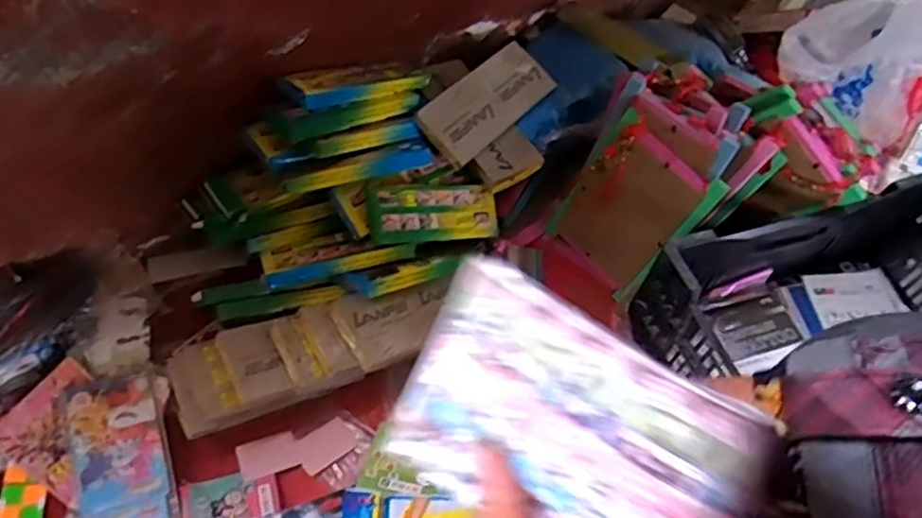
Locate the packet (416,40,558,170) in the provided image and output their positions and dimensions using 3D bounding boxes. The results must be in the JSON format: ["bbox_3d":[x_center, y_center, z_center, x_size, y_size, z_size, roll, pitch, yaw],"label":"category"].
[{"bbox_3d":[0.037,-0.212,0.879,0.089,0.011,0.209,48,61,-3],"label":"packet"}]

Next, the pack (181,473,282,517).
[{"bbox_3d":[-0.246,0.274,0.708,0.097,0.006,0.083,-7,48,-19],"label":"pack"}]

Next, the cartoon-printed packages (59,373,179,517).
[{"bbox_3d":[-0.374,0.214,0.714,0.104,0.012,0.170,-18,78,-1],"label":"cartoon-printed packages"}]

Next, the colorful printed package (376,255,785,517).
[{"bbox_3d":[0.040,0.070,0.260,0.139,0.096,0.011,31,17,25],"label":"colorful printed package"}]

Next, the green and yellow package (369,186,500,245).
[{"bbox_3d":[-0.029,-0.057,0.834,0.178,0.016,0.070,-4,84,-34],"label":"green and yellow package"}]

